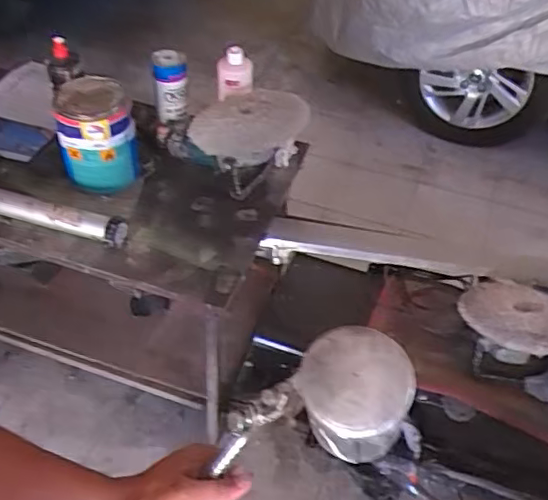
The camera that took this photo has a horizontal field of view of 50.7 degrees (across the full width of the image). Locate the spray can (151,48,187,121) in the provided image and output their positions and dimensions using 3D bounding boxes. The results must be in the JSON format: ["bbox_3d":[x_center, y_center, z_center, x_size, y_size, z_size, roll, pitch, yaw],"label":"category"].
[{"bbox_3d":[-0.258,-0.406,1.455,0.076,0.180,0.064,-5,46,-8],"label":"spray can"}]

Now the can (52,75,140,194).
[{"bbox_3d":[-0.407,-0.264,1.340,0.163,0.216,0.175,-6,46,-9],"label":"can"}]

